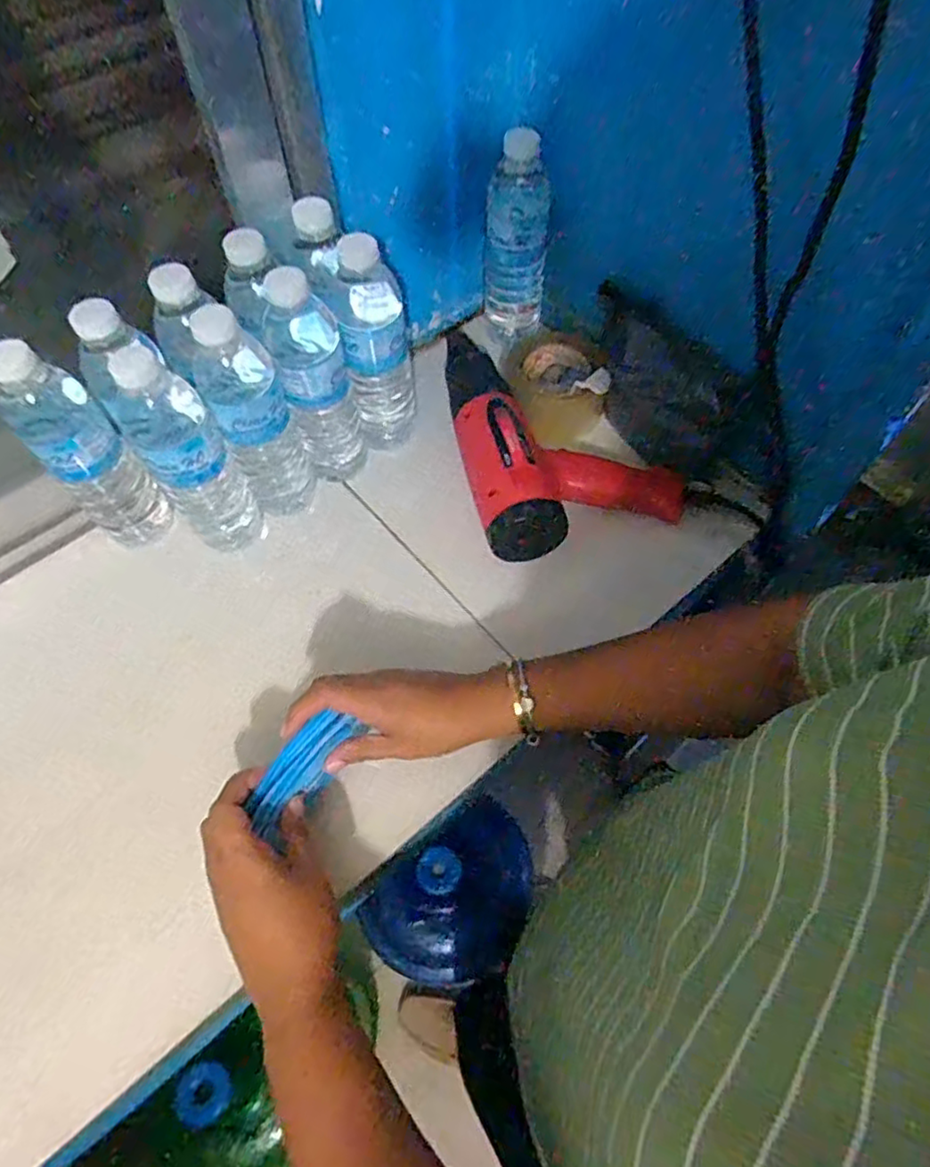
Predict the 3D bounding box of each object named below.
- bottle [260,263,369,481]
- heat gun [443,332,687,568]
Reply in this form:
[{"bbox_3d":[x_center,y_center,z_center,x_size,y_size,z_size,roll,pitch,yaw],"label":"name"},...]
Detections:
[{"bbox_3d":[-0.129,-0.173,0.564,0.060,0.195,0.056,-13,62,-7],"label":"bottle"},{"bbox_3d":[0.090,-0.146,0.615,0.202,0.067,0.247,-10,62,-6],"label":"heat gun"}]

